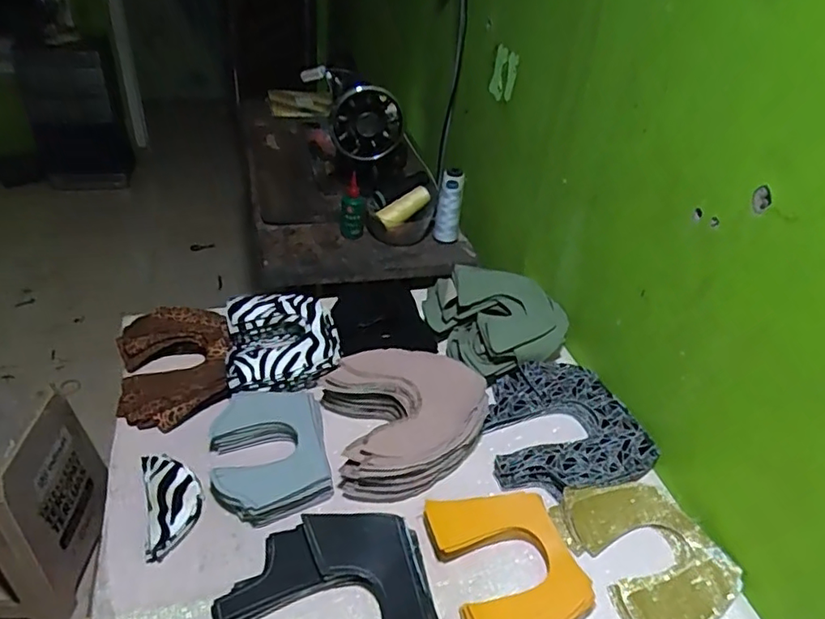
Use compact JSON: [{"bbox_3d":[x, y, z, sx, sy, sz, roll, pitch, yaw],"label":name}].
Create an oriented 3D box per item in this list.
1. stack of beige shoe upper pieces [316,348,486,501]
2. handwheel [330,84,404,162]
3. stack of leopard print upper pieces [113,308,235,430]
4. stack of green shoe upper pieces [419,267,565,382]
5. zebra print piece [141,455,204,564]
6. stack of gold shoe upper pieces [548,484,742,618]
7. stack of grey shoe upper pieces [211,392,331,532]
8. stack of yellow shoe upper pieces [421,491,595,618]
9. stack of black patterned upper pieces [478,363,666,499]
[{"bbox_3d":[-0.005,0.124,0.683,0.183,0.059,0.179,-6,37,-14],"label":"stack of beige shoe upper pieces"},{"bbox_3d":[-0.086,-0.350,1.076,0.135,0.140,0.047,7,41,-20],"label":"handwheel"},{"bbox_3d":[-0.305,0.068,0.740,0.138,0.045,0.184,-10,38,-19],"label":"stack of leopard print upper pieces"},{"bbox_3d":[0.126,0.010,0.822,0.185,0.070,0.172,-7,38,-16],"label":"stack of green shoe upper pieces"},{"bbox_3d":[-0.246,0.197,0.593,0.054,0.031,0.108,-9,38,-18],"label":"zebra print piece"},{"bbox_3d":[0.243,0.244,0.588,0.136,0.025,0.160,-13,40,-23],"label":"stack of gold shoe upper pieces"},{"bbox_3d":[-0.159,0.156,0.643,0.124,0.037,0.160,-8,38,-17],"label":"stack of grey shoe upper pieces"},{"bbox_3d":[0.092,0.247,0.558,0.124,0.033,0.151,-10,38,-18],"label":"stack of yellow shoe upper pieces"},{"bbox_3d":[0.178,0.145,0.707,0.182,0.040,0.180,-8,38,-16],"label":"stack of black patterned upper pieces"}]

